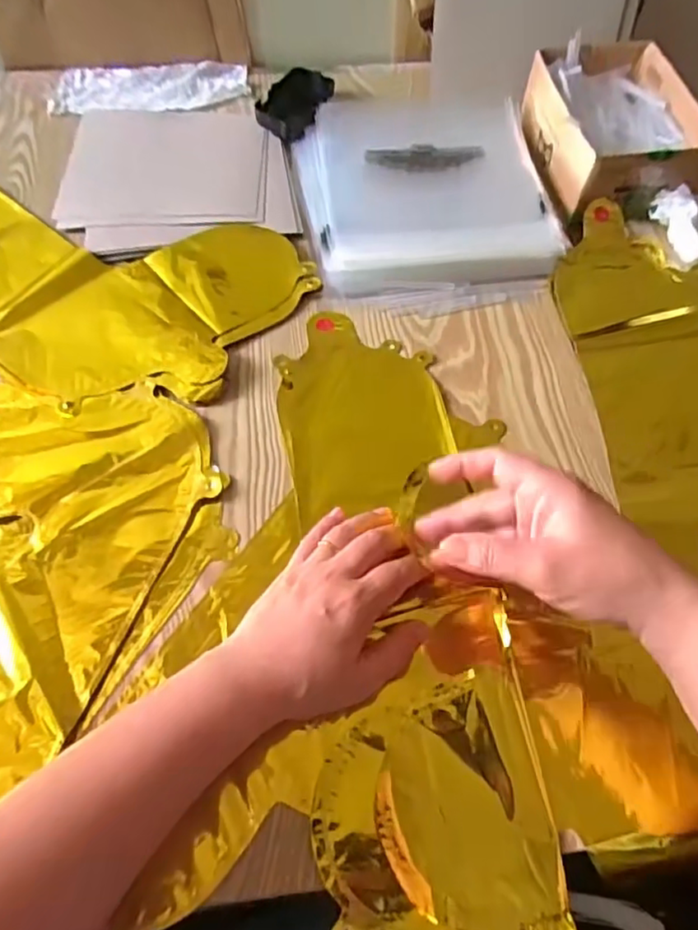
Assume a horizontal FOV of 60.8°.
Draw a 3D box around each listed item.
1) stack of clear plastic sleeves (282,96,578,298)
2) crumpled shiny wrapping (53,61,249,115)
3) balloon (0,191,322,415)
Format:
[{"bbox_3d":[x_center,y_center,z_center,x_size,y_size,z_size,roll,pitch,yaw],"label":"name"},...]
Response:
[{"bbox_3d":[0.074,-0.276,0.583,0.234,0.024,0.253,-7,60,-4],"label":"stack of clear plastic sleeves"},{"bbox_3d":[-0.230,-0.439,0.692,0.225,0.007,0.093,-5,60,-3],"label":"crumpled shiny wrapping"},{"bbox_3d":[-0.264,-0.187,0.537,0.423,0.008,0.231,26,63,14],"label":"balloon"}]

